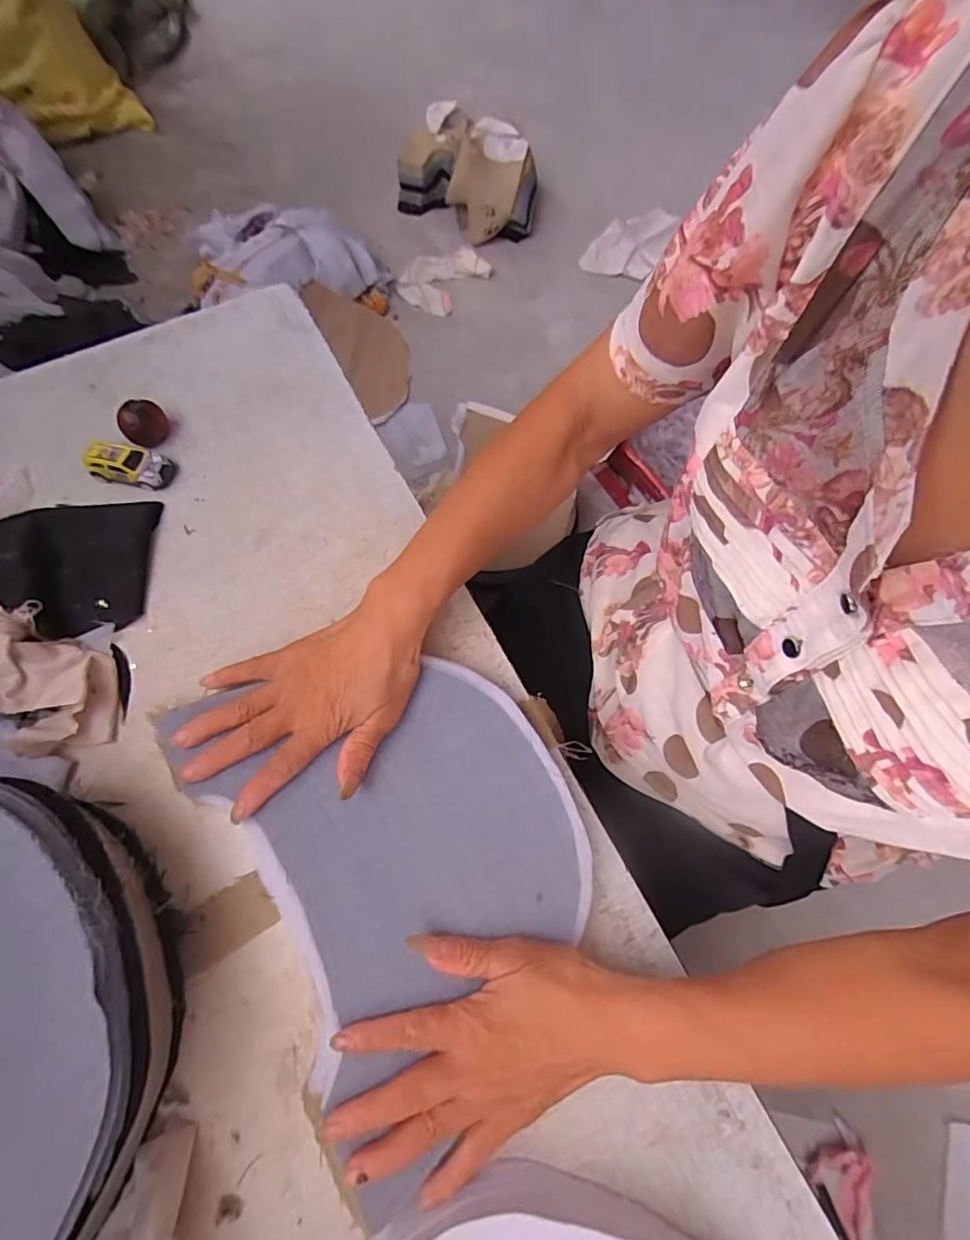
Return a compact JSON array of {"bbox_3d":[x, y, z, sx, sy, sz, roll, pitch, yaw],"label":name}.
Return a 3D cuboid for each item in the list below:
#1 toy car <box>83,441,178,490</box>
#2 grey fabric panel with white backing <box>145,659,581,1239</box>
[{"bbox_3d":[-0.285,-0.125,0.435,0.064,0.022,0.029,9,70,1],"label":"toy car"},{"bbox_3d":[-0.048,0.139,0.337,0.207,0.011,0.288,-29,74,-11],"label":"grey fabric panel with white backing"}]

